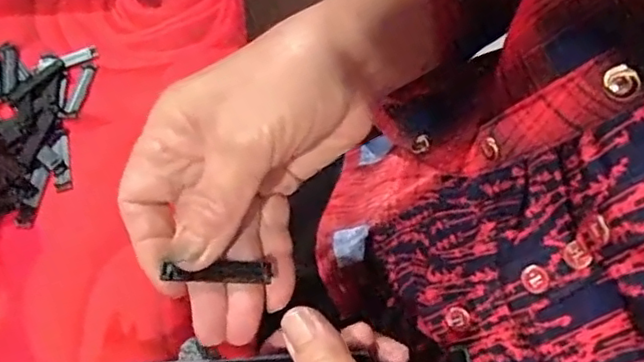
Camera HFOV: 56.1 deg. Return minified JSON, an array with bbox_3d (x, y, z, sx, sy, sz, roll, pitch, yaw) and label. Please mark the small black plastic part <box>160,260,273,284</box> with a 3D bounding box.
[{"bbox_3d":[-0.045,0.038,0.257,0.044,0.004,0.010,1,64,-16],"label":"small black plastic part"}]

